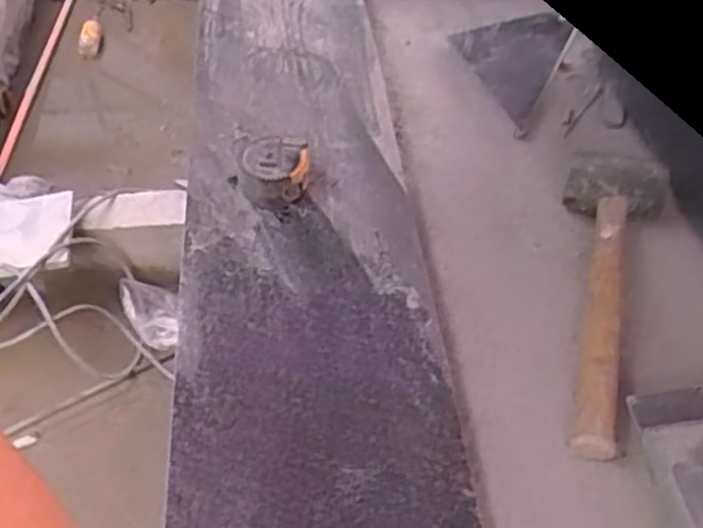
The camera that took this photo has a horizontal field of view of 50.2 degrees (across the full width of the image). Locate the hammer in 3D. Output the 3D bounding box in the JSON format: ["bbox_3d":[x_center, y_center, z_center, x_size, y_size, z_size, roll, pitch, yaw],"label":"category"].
[{"bbox_3d":[0.209,0.019,0.656,0.095,0.048,0.317,16,49,14],"label":"hammer"}]

